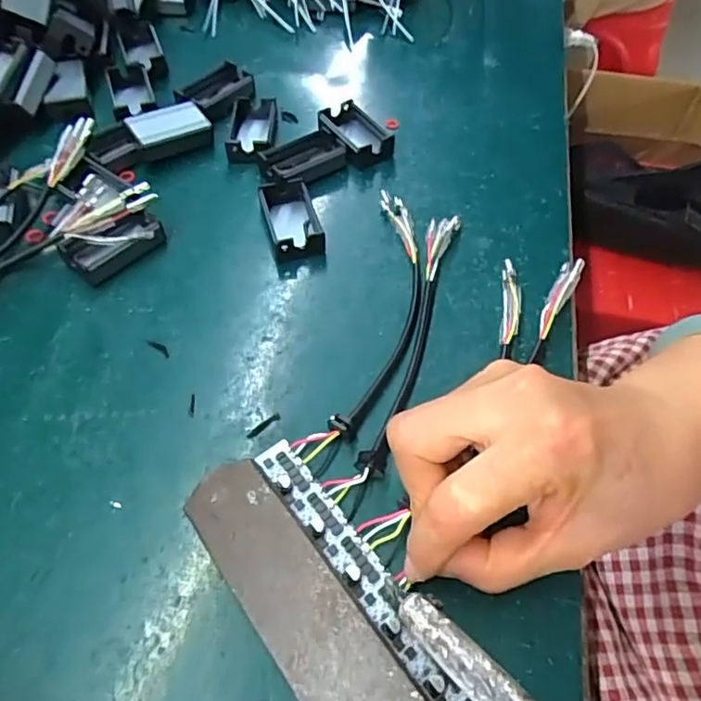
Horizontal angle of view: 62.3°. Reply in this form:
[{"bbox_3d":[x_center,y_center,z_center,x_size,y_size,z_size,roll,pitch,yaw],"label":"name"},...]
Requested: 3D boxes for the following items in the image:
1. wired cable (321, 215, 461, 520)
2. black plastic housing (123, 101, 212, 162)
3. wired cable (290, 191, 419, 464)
[{"bbox_3d":[0.030,-0.009,0.302,0.022,0.012,0.195,18,56,9],"label":"wired cable"},{"bbox_3d":[-0.120,-0.144,0.385,0.050,0.020,0.029,-25,60,-19],"label":"black plastic housing"},{"bbox_3d":[0.017,-0.023,0.313,0.039,0.012,0.185,14,55,6],"label":"wired cable"}]

